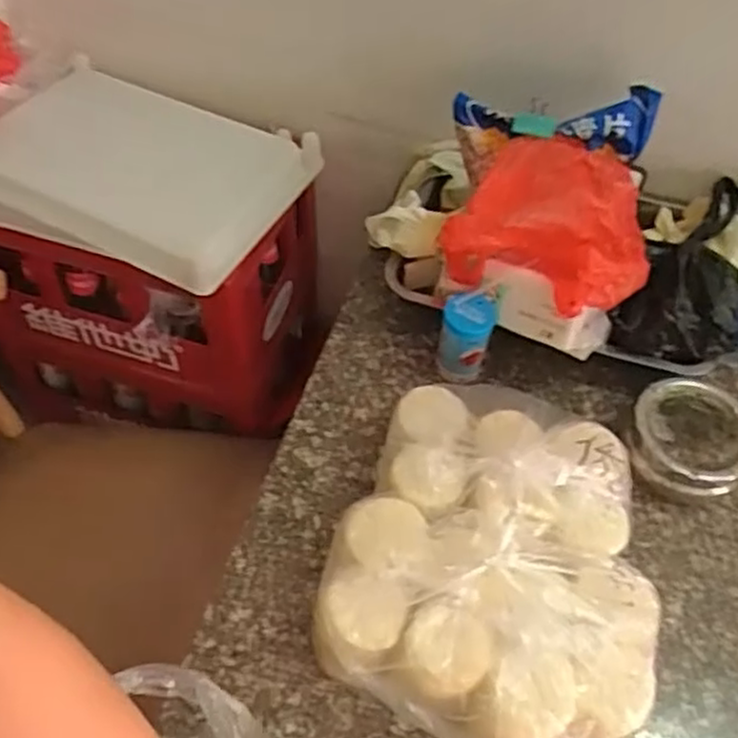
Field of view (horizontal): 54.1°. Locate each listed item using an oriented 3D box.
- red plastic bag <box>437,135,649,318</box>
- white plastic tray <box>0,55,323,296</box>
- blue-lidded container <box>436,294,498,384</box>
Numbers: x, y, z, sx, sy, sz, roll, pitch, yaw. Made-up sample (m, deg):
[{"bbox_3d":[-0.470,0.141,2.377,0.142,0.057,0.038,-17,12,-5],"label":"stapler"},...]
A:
[{"bbox_3d":[0.182,-0.125,0.685,0.168,0.103,0.172,37,61,21],"label":"red plastic bag"},{"bbox_3d":[-0.288,-0.241,0.863,0.404,0.056,0.258,19,56,10],"label":"white plastic tray"},{"bbox_3d":[0.095,-0.026,0.725,0.049,0.106,0.046,13,55,6],"label":"blue-lidded container"}]

